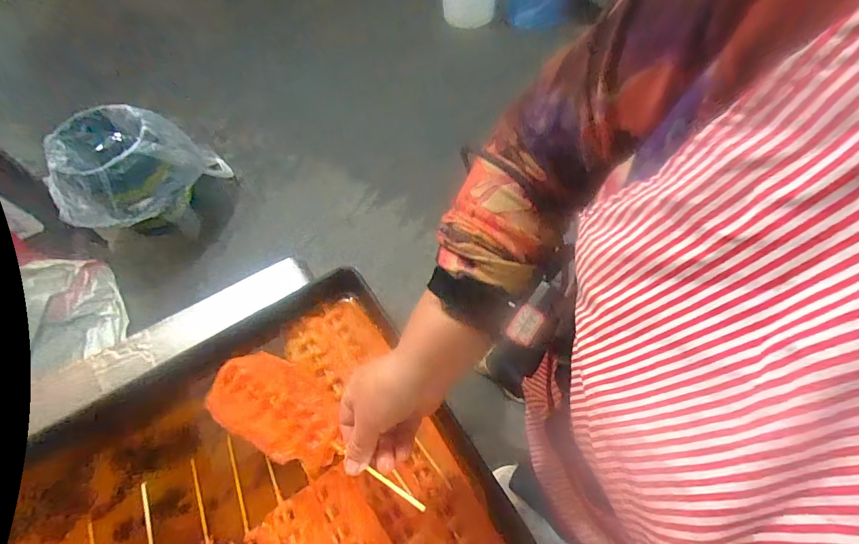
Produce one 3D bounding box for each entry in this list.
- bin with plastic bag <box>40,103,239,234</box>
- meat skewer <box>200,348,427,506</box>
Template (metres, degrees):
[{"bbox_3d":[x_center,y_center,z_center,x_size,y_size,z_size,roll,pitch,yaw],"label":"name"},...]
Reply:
[{"bbox_3d":[-0.978,-0.330,1.391,0.462,0.352,0.319,-35,66,-16],"label":"bin with plastic bag"},{"bbox_3d":[-0.116,0.143,0.379,0.244,0.011,0.080,18,65,27],"label":"meat skewer"}]

